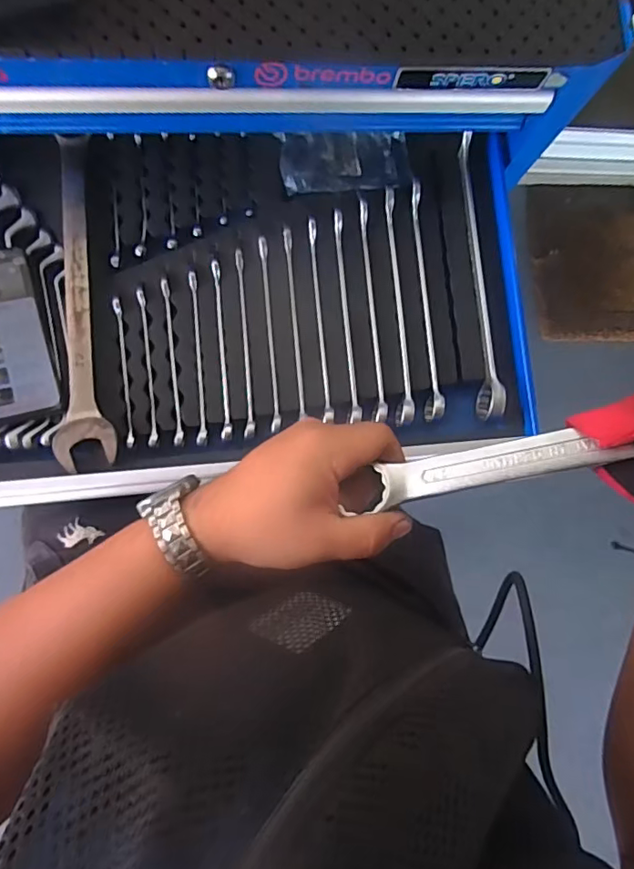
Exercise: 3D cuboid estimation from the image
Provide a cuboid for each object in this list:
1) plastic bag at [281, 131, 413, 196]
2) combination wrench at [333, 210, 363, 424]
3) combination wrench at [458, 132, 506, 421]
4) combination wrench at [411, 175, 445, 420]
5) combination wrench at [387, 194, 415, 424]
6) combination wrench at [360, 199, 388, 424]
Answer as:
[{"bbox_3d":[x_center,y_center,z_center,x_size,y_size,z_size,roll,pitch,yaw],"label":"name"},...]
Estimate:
[{"bbox_3d":[0.032,-0.289,0.560,0.134,0.011,0.068,-5,84,-8],"label":"plastic bag"},{"bbox_3d":[0.031,-0.123,0.544,0.014,0.018,0.216,-3,84,-7],"label":"combination wrench"},{"bbox_3d":[0.172,-0.166,0.568,0.018,0.038,0.301,-3,84,-7],"label":"combination wrench"},{"bbox_3d":[0.115,-0.139,0.554,0.016,0.024,0.247,-3,84,-7],"label":"combination wrench"},{"bbox_3d":[0.086,-0.133,0.552,0.018,0.014,0.247,-1,83,-7],"label":"combination wrench"},{"bbox_3d":[0.058,-0.128,0.550,0.016,0.012,0.234,-2,84,-7],"label":"combination wrench"}]

